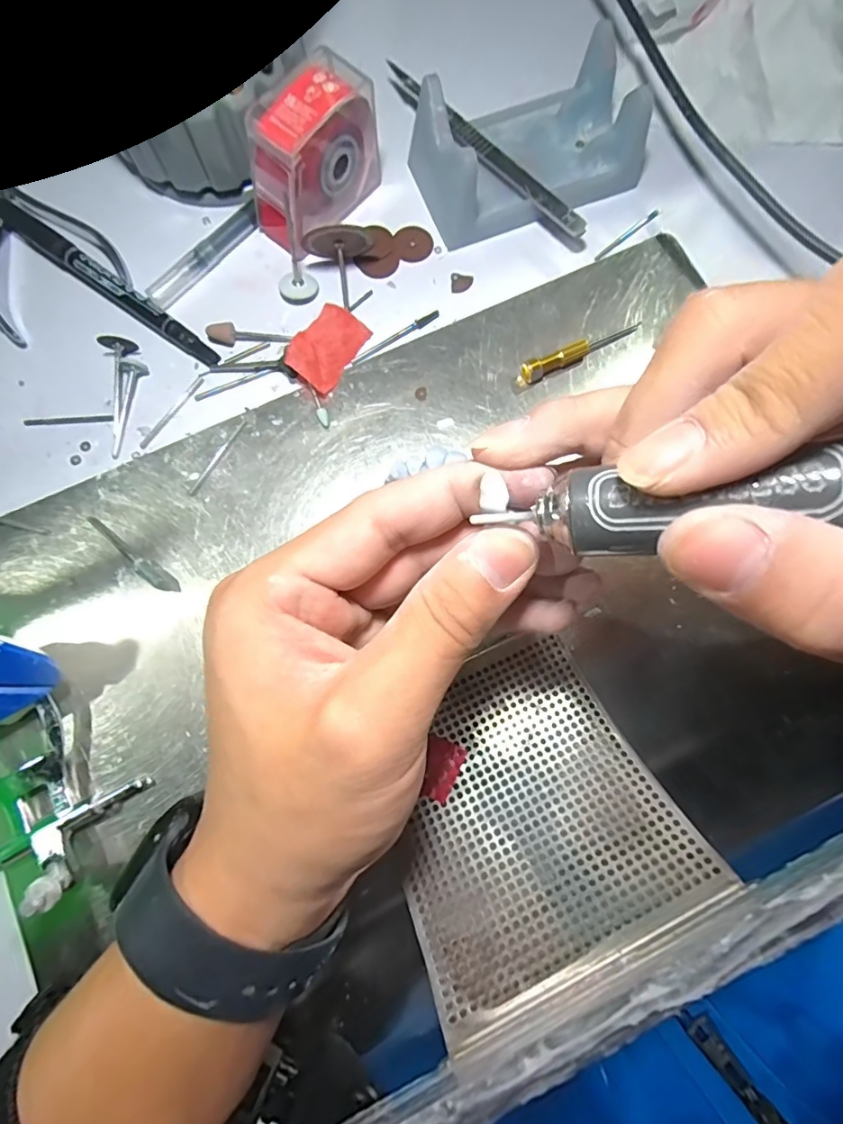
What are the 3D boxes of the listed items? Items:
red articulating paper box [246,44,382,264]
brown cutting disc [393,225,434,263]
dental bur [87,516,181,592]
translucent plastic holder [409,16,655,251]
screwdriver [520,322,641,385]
[{"bbox_3d":[-0.053,-0.186,0.239,0.028,0.055,0.070,37,81,7],"label":"red articulating paper box"},{"bbox_3d":[-0.004,-0.164,0.263,0.018,0.004,0.021,-20,81,-4],"label":"brown cutting disc"},{"bbox_3d":[-0.131,-0.003,0.228,0.054,0.004,0.008,35,81,7],"label":"dental bur"},{"bbox_3d":[0.055,-0.208,0.252,0.113,0.037,0.066,-19,79,-3],"label":"translucent plastic holder"},{"bbox_3d":[0.078,-0.103,0.246,0.064,0.009,0.009,-26,80,-5],"label":"screwdriver"}]

